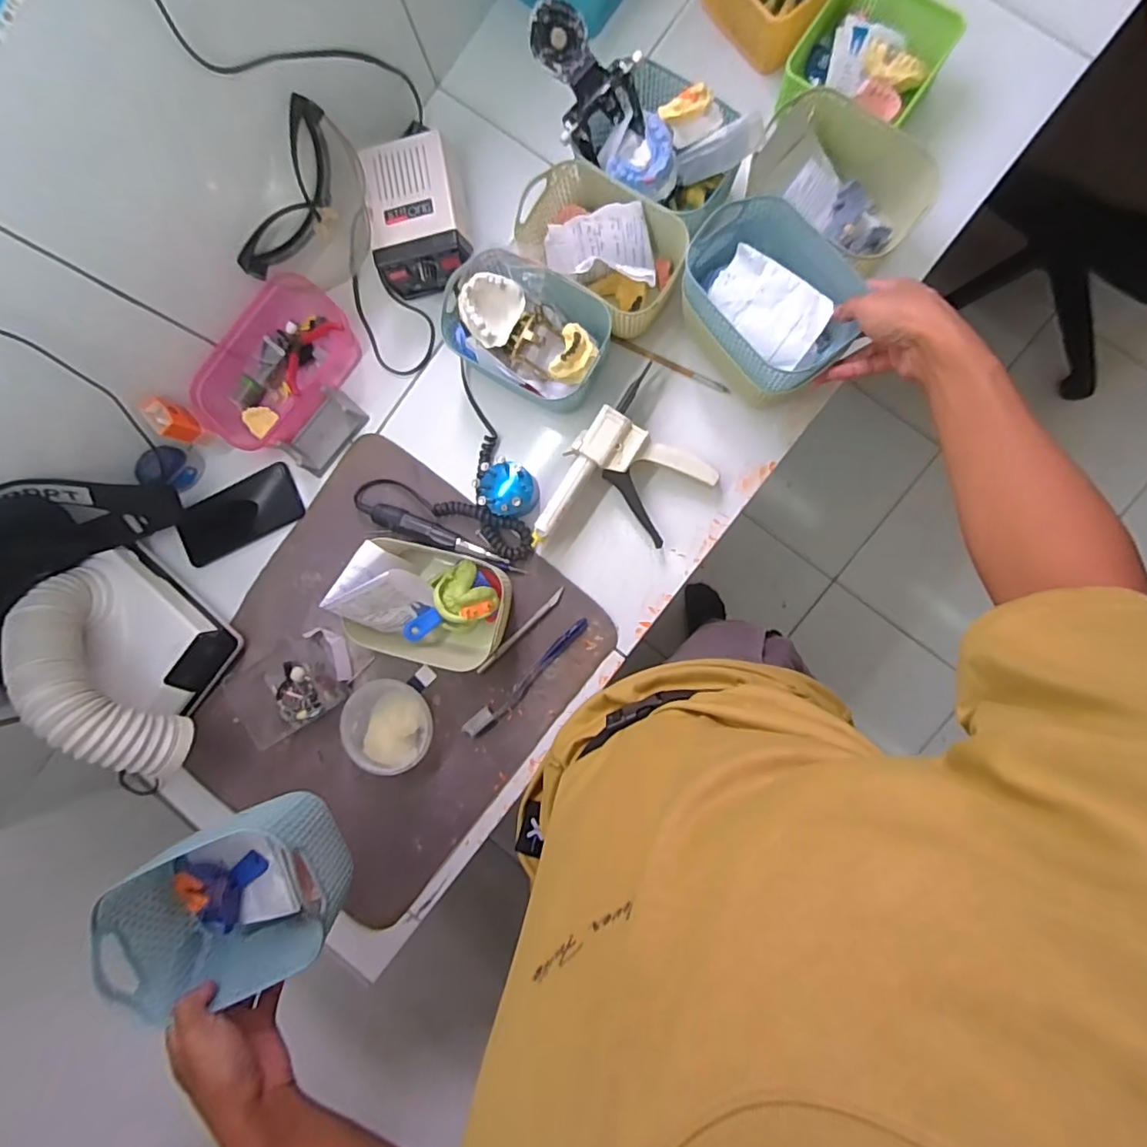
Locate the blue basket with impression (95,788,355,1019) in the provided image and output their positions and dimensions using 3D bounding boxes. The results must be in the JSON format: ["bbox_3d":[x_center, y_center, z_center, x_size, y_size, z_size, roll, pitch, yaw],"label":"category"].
[{"bbox_3d":[-0.269,0.267,0.453,0.167,0.082,0.117,-25,87,6],"label":"blue basket with impression"}]

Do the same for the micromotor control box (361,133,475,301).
[{"bbox_3d":[-0.171,-0.389,0.630,0.103,0.087,0.134,-9,89,7],"label":"micromotor control box"}]

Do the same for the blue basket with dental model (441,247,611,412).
[{"bbox_3d":[-0.049,-0.263,0.615,0.165,0.085,0.117,22,92,6],"label":"blue basket with dental model"}]

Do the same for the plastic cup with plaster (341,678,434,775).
[{"bbox_3d":[-0.210,0.174,0.656,0.098,0.042,0.103,0,90,7],"label":"plastic cup with plaster"}]

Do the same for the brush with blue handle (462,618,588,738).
[{"bbox_3d":[-0.053,0.124,0.655,0.190,0.008,0.023,-43,85,5],"label":"brush with blue handle"}]

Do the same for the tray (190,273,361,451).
[{"bbox_3d":[-0.348,-0.241,0.668,0.120,0.057,0.203,44,95,5],"label":"tray"}]

